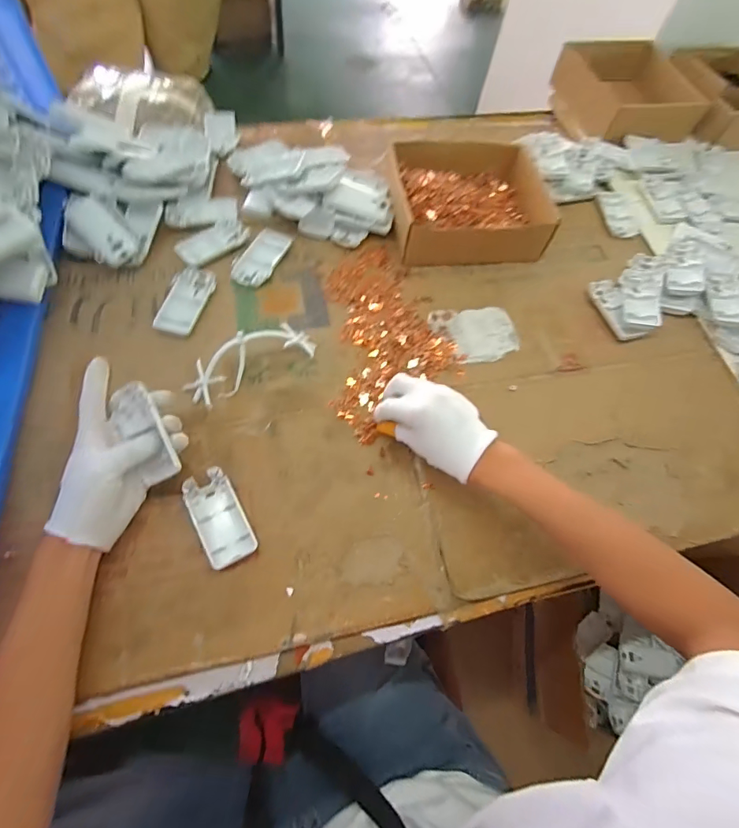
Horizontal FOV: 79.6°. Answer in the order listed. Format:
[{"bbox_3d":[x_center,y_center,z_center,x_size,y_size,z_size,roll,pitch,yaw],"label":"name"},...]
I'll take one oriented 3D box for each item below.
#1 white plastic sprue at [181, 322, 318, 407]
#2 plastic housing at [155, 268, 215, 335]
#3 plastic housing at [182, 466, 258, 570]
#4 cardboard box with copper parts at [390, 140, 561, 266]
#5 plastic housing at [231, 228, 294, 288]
[{"bbox_3d":[-0.139,-0.064,0.508,0.153,0.041,0.060,-25,71,-17],"label":"white plastic sprue"},{"bbox_3d":[-0.229,-0.143,0.552,0.049,0.005,0.096,13,66,2],"label":"plastic housing"},{"bbox_3d":[-0.151,0.103,0.445,0.046,0.016,0.094,-25,69,-17],"label":"plastic housing"},{"bbox_3d":[0.140,-0.307,0.639,0.225,0.065,0.195,-1,64,-7],"label":"cardboard box with copper parts"},{"bbox_3d":[-0.145,-0.212,0.595,0.052,0.011,0.102,23,64,5],"label":"plastic housing"}]

